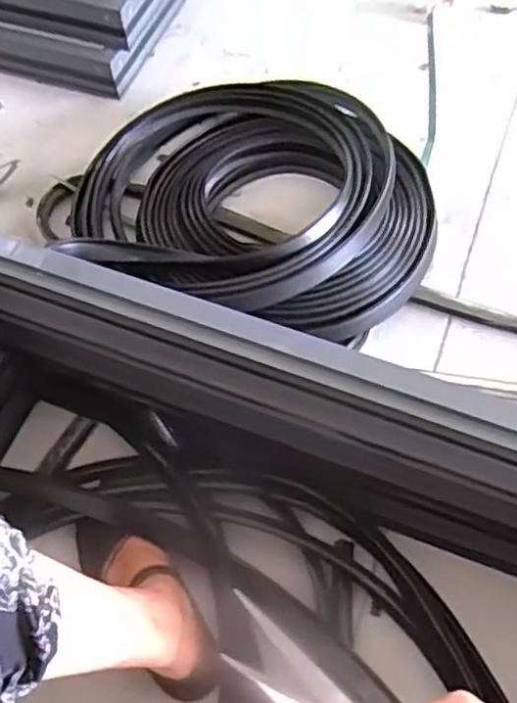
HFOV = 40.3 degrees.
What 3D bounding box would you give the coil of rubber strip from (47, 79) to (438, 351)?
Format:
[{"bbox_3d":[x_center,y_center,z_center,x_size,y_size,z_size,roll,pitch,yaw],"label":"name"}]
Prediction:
[{"bbox_3d":[-0.012,-0.241,1.026,0.541,0.106,0.451,15,65,9],"label":"coil of rubber strip"}]

